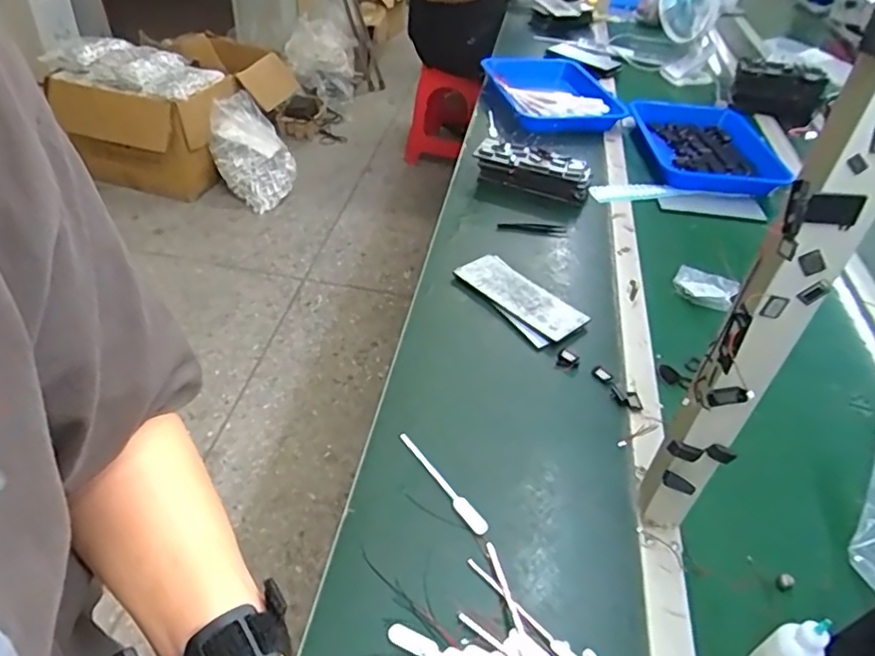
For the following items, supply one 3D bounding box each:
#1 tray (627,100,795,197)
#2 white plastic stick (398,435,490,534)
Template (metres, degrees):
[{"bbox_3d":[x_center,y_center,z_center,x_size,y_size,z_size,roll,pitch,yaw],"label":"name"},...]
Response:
[{"bbox_3d":[0.585,-0.412,1.346,0.294,0.045,0.431,5,42,0],"label":"tray"},{"bbox_3d":[0.003,0.164,0.647,0.016,0.006,0.146,-24,49,-30],"label":"white plastic stick"}]

